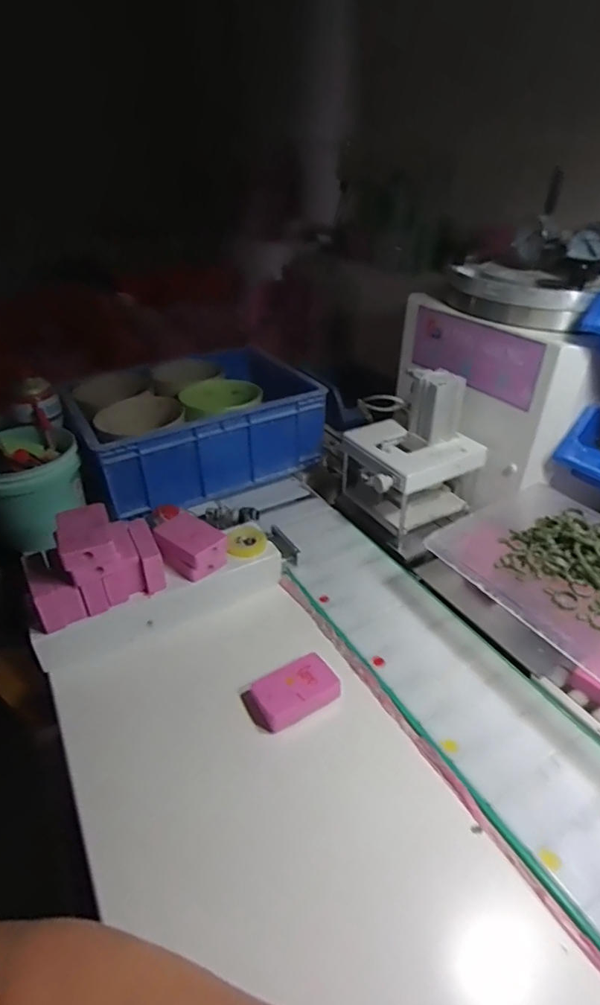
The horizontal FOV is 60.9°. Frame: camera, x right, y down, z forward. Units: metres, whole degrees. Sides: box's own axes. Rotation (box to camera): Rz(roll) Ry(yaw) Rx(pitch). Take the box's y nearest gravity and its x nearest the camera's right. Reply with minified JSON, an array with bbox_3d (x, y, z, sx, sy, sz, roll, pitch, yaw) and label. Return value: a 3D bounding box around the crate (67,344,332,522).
[{"bbox_3d":[-0.156,-0.120,0.757,0.338,0.140,0.210,-20,39,-27],"label":"crate"}]

